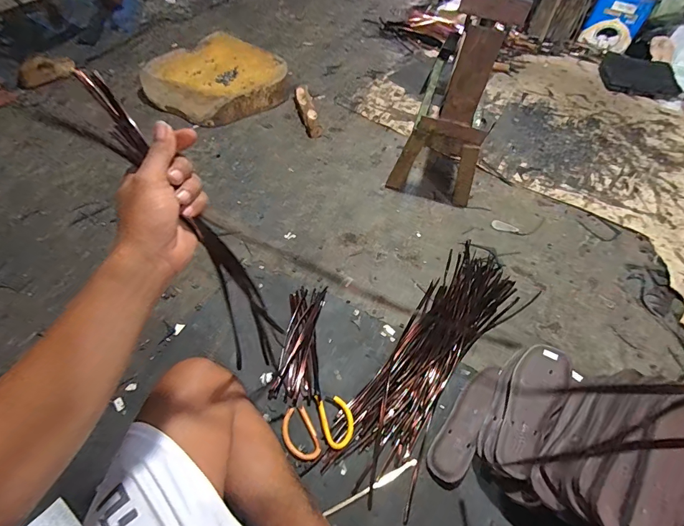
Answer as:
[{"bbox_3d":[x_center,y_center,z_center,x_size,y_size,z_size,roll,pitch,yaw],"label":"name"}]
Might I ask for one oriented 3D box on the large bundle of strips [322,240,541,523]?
[{"bbox_3d":[0.229,0.188,0.786,0.212,0.043,0.651,30,54,19],"label":"large bundle of strips"}]

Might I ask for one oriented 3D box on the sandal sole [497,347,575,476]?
[{"bbox_3d":[0.331,0.249,0.645,0.084,0.021,0.247,25,58,35],"label":"sandal sole"}]

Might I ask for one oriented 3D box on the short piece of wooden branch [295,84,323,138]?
[{"bbox_3d":[-0.128,-0.558,1.324,0.062,0.047,0.275,-11,54,-11],"label":"short piece of wooden branch"}]

